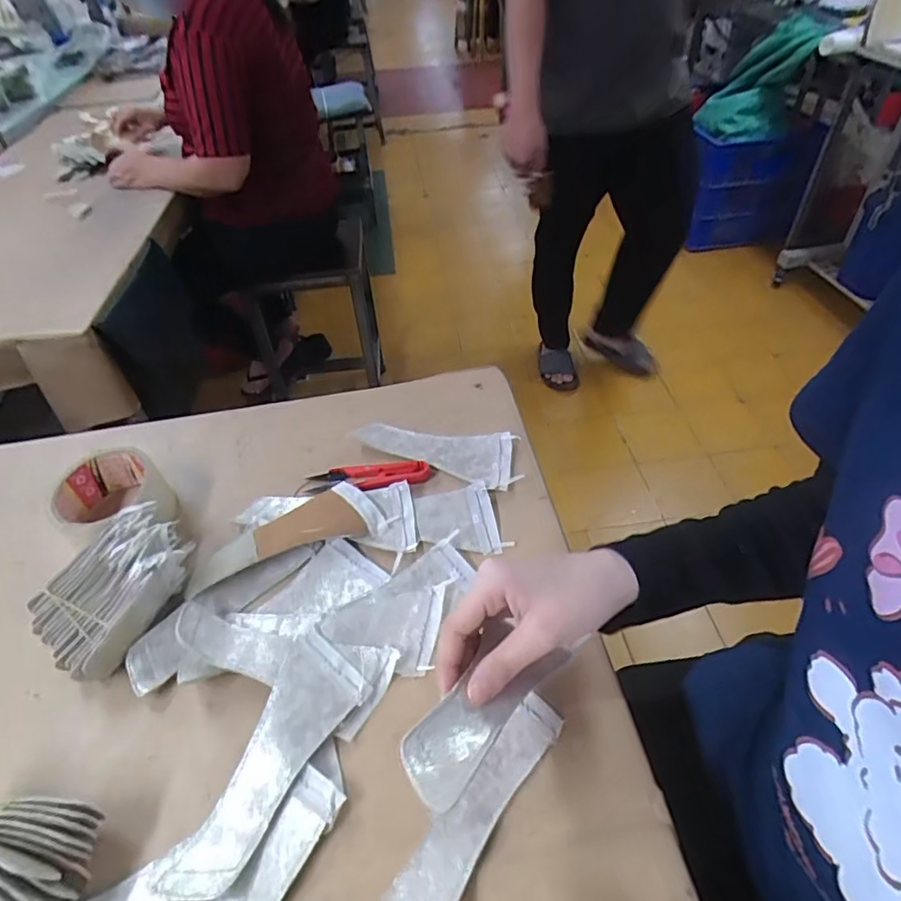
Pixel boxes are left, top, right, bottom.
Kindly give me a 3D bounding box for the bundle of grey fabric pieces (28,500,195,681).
[{"bbox_3d":[-0.256,0.106,0.446,0.080,0.058,0.120,27,53,27],"label":"bundle of grey fabric pieces"}]

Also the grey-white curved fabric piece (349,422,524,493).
[{"bbox_3d":[-0.012,-0.005,0.561,0.166,0.015,0.058,15,48,18],"label":"grey-white curved fabric piece"}]

